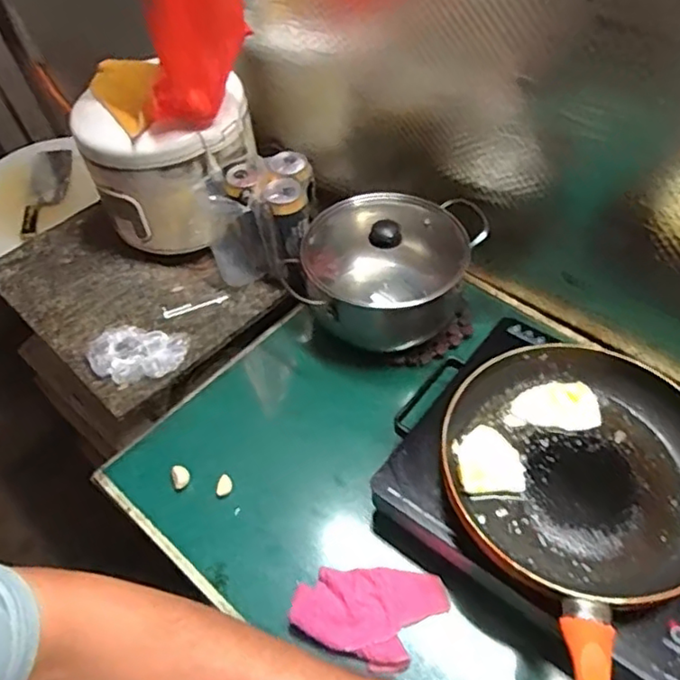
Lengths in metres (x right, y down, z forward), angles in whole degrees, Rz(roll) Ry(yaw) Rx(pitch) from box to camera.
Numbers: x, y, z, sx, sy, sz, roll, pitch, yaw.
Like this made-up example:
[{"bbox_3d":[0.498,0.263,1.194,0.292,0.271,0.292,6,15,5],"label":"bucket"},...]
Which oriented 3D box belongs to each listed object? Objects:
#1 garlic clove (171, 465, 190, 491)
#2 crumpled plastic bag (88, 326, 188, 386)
[{"bbox_3d":[-0.192,0.165,0.735,0.020,0.017,0.024,-16,53,-9],"label":"garlic clove"},{"bbox_3d":[-0.295,0.025,0.890,0.136,0.021,0.094,5,52,7],"label":"crumpled plastic bag"}]

